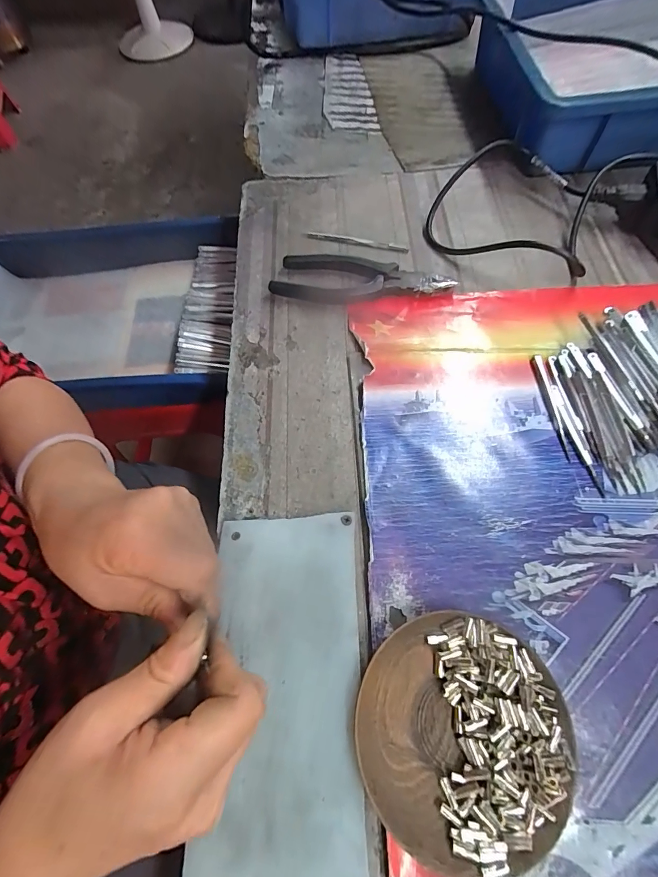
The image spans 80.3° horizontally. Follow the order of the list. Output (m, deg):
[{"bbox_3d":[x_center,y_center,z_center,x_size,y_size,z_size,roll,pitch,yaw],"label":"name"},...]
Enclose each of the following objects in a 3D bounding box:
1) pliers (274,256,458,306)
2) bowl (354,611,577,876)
[{"bbox_3d":[0.030,-0.148,0.366,0.160,0.015,0.045,7,66,5],"label":"pliers"},{"bbox_3d":[0.074,0.163,0.220,0.112,0.019,0.114,-1,65,2],"label":"bowl"}]

